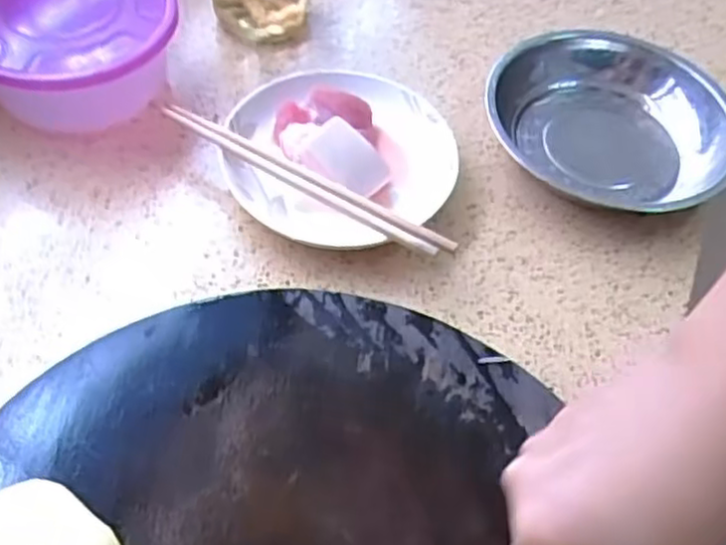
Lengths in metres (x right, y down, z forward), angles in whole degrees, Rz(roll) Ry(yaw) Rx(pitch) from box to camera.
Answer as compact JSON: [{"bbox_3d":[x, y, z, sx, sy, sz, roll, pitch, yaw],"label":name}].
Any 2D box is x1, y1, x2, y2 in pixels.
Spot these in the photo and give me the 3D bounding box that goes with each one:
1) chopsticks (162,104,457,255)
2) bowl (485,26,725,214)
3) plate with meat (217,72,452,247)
[{"bbox_3d":[-0.042,-0.067,0.510,0.228,0.013,0.022,27,57,13],"label":"chopsticks"},{"bbox_3d":[0.199,-0.127,0.596,0.186,0.045,0.170,3,55,-4],"label":"bowl"},{"bbox_3d":[-0.015,-0.091,0.549,0.167,0.046,0.149,28,58,14],"label":"plate with meat"}]

